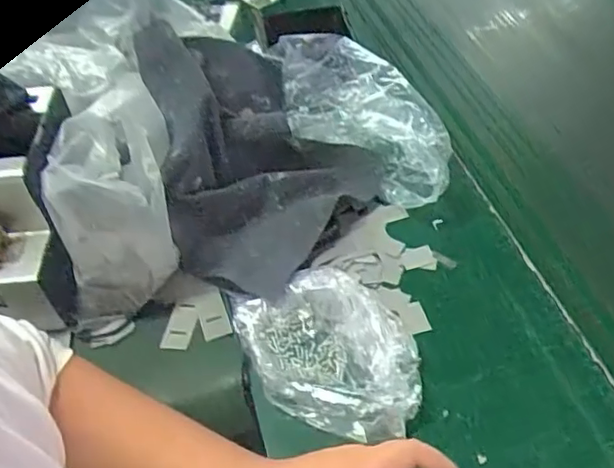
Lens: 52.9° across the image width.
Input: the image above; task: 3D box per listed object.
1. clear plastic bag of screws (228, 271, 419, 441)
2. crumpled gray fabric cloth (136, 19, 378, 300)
[{"bbox_3d":[0.016,0.098,0.523,0.146,0.038,0.153,-9,48,-5],"label":"clear plastic bag of screws"},{"bbox_3d":[-0.048,-0.102,0.645,0.209,0.103,0.334,-14,48,-9],"label":"crumpled gray fabric cloth"}]

